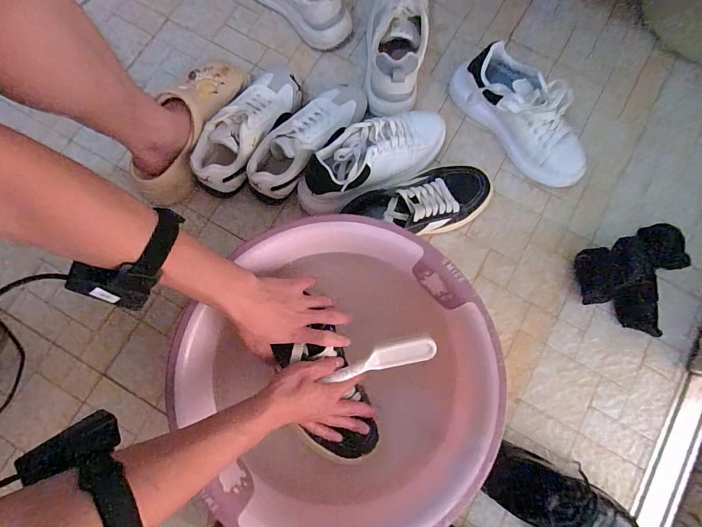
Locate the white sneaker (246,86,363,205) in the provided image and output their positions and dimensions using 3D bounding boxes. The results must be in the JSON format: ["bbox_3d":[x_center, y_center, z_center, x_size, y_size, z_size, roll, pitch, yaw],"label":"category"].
[{"bbox_3d":[-0.072,-0.215,0.624,0.087,0.083,0.257,38,80,5],"label":"white sneaker"}]

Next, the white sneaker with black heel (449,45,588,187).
[{"bbox_3d":[0.297,-0.256,0.638,0.107,0.109,0.282,-44,83,-8],"label":"white sneaker with black heel"}]

